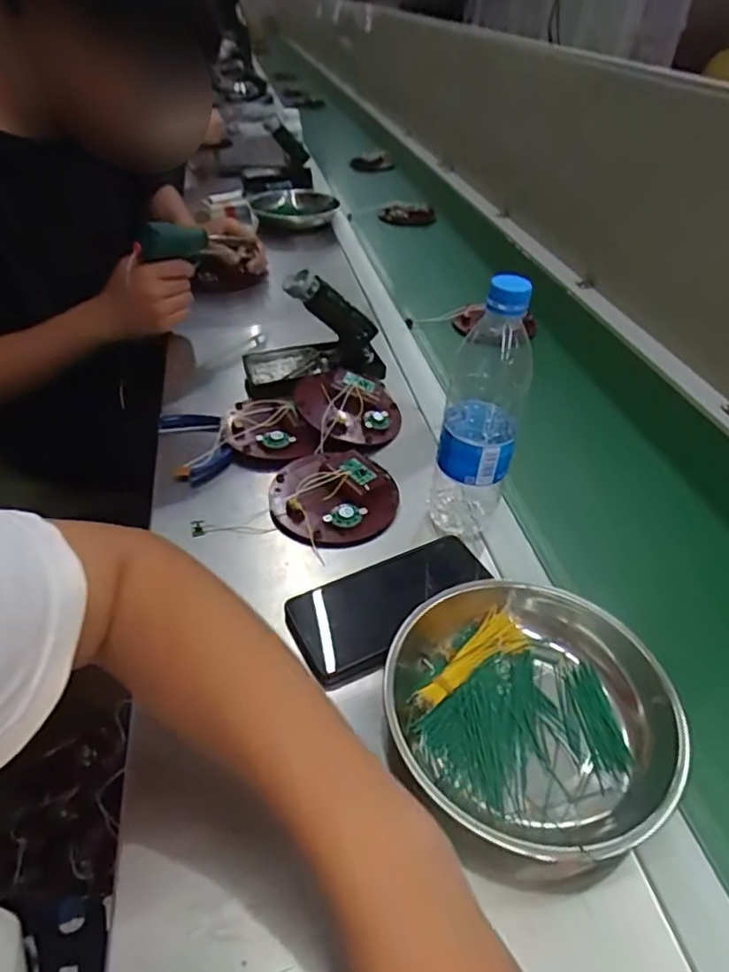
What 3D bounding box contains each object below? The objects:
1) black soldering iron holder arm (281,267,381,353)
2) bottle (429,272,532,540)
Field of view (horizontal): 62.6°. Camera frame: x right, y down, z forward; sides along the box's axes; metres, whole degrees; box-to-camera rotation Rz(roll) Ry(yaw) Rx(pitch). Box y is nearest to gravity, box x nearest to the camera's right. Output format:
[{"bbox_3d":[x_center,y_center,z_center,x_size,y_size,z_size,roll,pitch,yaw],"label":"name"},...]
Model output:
[{"bbox_3d":[-0.035,-0.201,0.699,0.042,0.127,0.034,-48,49,9],"label":"black soldering iron holder arm"},{"bbox_3d":[0.096,-0.058,0.494,0.059,0.226,0.056,10,41,9],"label":"bottle"}]

